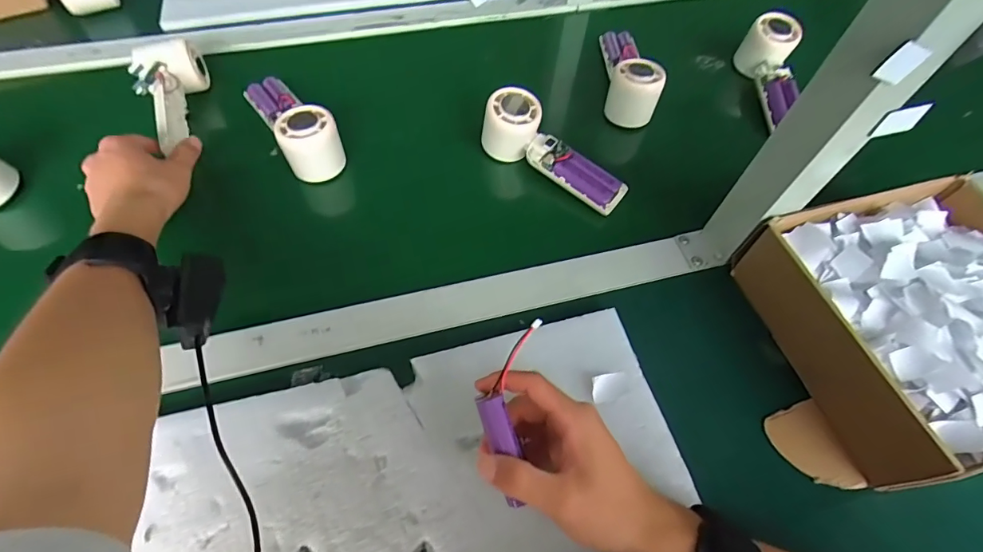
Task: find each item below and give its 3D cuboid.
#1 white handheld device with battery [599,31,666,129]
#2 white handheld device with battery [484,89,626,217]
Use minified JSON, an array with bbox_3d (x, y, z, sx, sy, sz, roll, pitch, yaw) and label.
[{"bbox_3d":[0.164,-0.254,0.546,0.056,0.053,0.172,1,60,-2],"label":"white handheld device with battery"},{"bbox_3d":[0.063,-0.124,0.473,0.162,0.053,0.046,39,65,5],"label":"white handheld device with battery"}]

